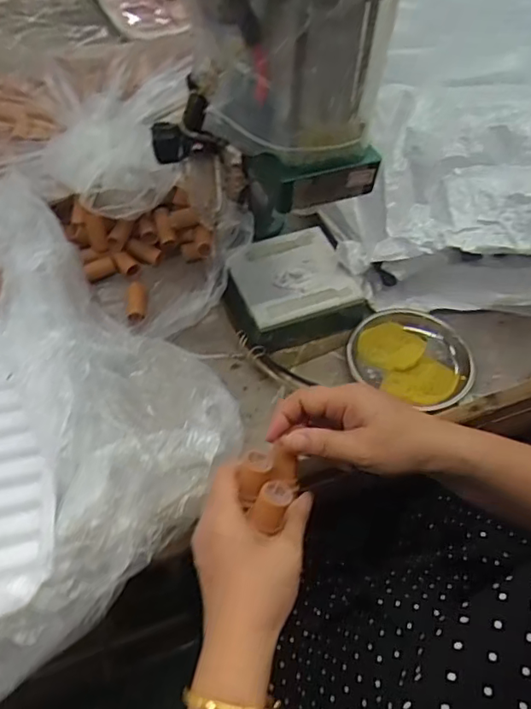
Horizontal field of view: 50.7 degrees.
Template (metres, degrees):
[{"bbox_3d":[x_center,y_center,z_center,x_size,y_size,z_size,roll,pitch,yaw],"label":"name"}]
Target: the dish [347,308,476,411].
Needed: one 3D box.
[{"bbox_3d":[0.159,-0.002,0.597,0.125,0.028,0.108,33,59,20],"label":"dish"}]

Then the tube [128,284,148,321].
[{"bbox_3d":[-0.145,-0.060,0.634,0.021,0.017,0.060,-4,54,-6],"label":"tube"}]

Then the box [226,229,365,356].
[{"bbox_3d":[0.026,-0.070,0.626,0.137,0.052,0.129,-17,56,-15],"label":"box"}]

